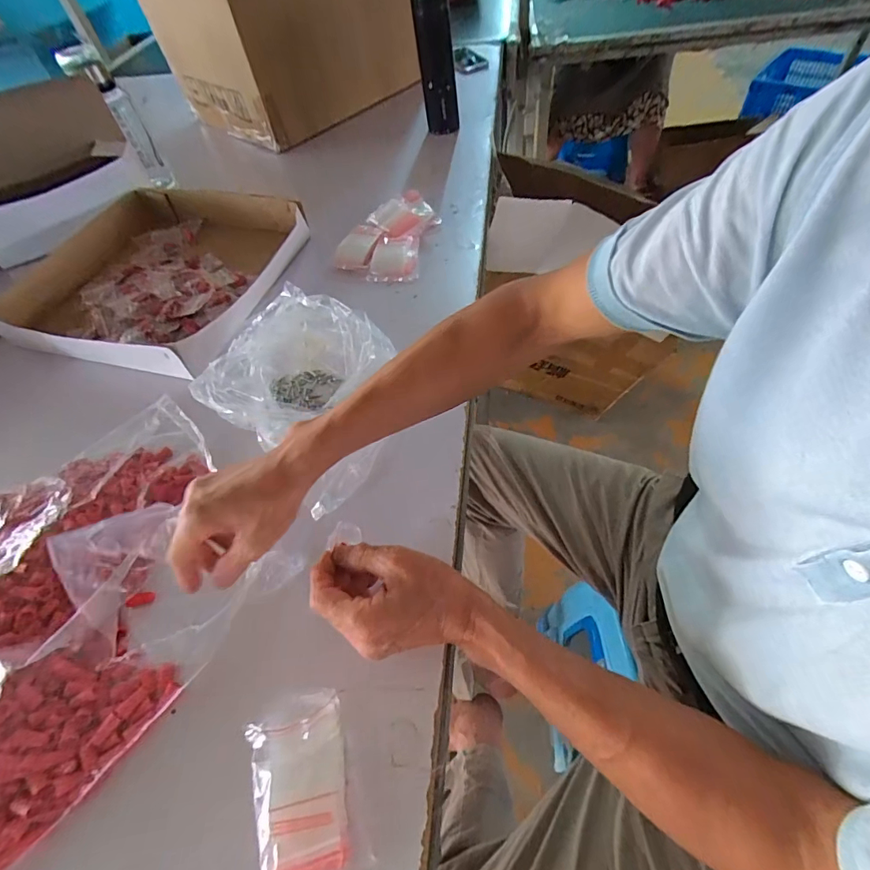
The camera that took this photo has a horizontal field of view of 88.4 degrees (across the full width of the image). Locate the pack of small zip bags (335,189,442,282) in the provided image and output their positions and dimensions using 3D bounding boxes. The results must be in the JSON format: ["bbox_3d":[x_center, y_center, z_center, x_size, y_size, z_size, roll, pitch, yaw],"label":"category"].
[{"bbox_3d":[-0.068,-0.327,0.715,0.129,0.023,0.218,9,56,13],"label":"pack of small zip bags"}]

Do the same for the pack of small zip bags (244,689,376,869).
[{"bbox_3d":[-0.093,0.243,0.313,0.065,0.019,0.107,-18,55,-5],"label":"pack of small zip bags"}]

